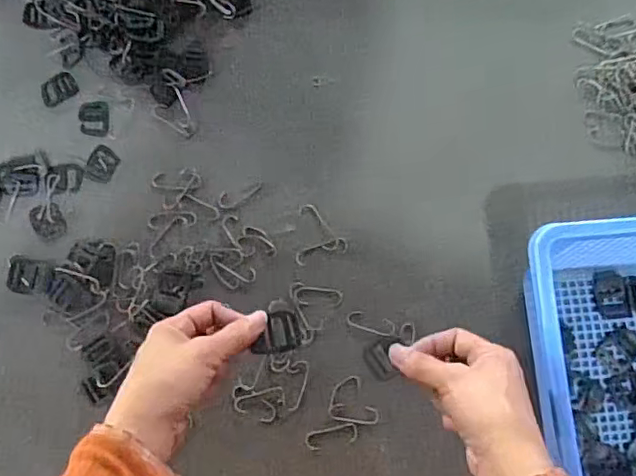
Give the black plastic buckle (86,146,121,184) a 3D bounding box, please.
[{"bbox_3d":[-0.195,-0.067,0.506,0.026,0.004,0.032,24,81,5],"label":"black plastic buckle"}]

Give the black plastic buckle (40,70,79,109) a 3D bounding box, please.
[{"bbox_3d":[-0.241,-0.139,0.518,0.034,0.004,0.025,-36,81,-6],"label":"black plastic buckle"}]

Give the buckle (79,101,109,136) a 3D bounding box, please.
[{"bbox_3d":[-0.206,-0.110,0.515,0.027,0.004,0.035,-3,80,0],"label":"buckle"}]

